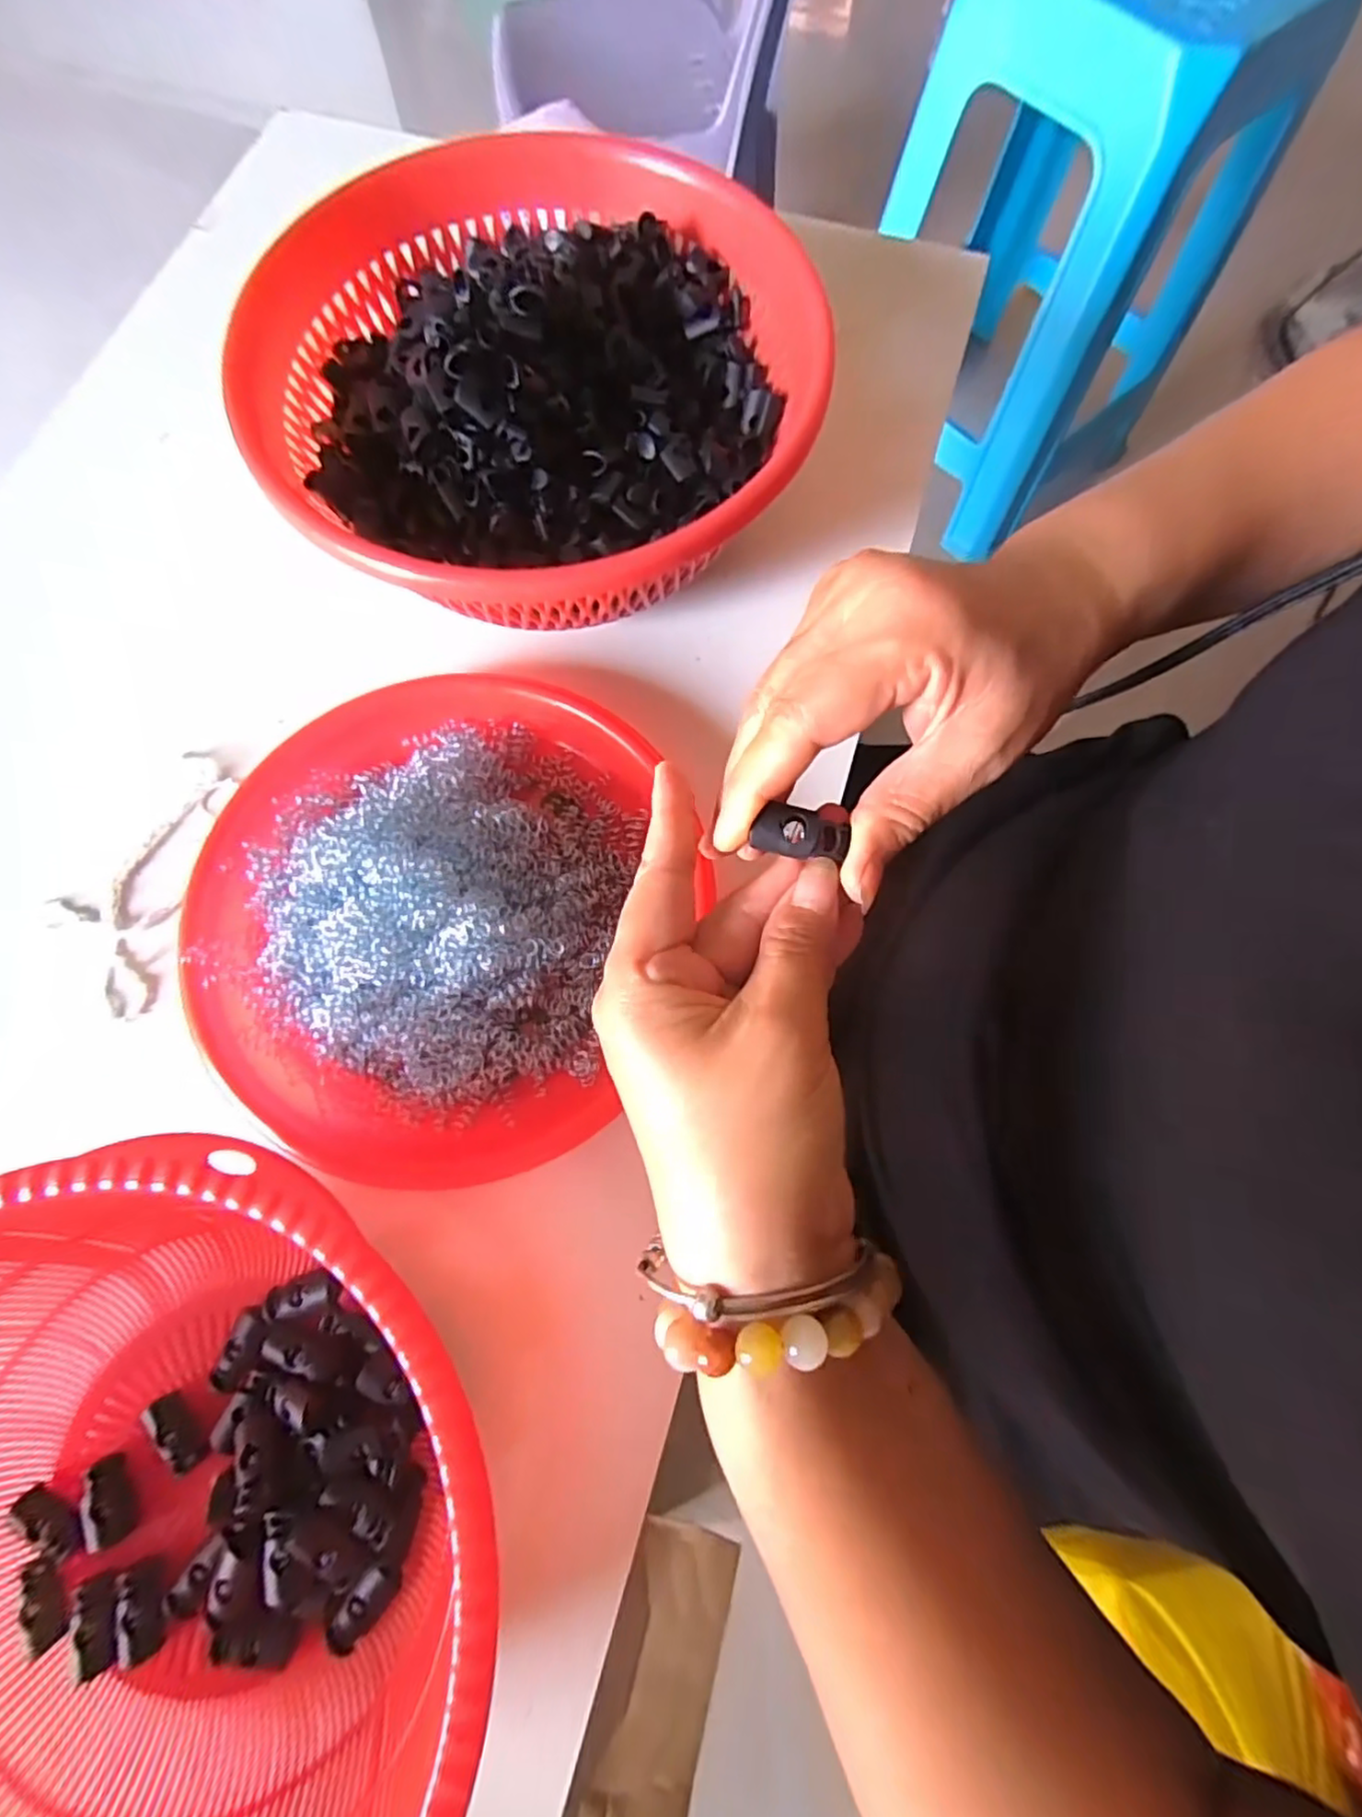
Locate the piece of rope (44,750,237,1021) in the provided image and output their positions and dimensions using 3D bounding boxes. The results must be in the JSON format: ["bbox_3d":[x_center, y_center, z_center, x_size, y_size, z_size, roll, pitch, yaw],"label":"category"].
[{"bbox_3d":[-0.266,-0.017,0.322,0.062,0.004,0.133,9,74,3],"label":"piece of rope"}]

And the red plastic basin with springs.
[{"bbox_3d":[-0.107,-0.006,0.291,0.217,0.044,0.229,0,74,0],"label":"red plastic basin with springs"}]

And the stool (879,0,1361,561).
[{"bbox_3d":[0.443,-0.779,0.802,0.329,0.455,0.326,-40,78,-10],"label":"stool"}]

